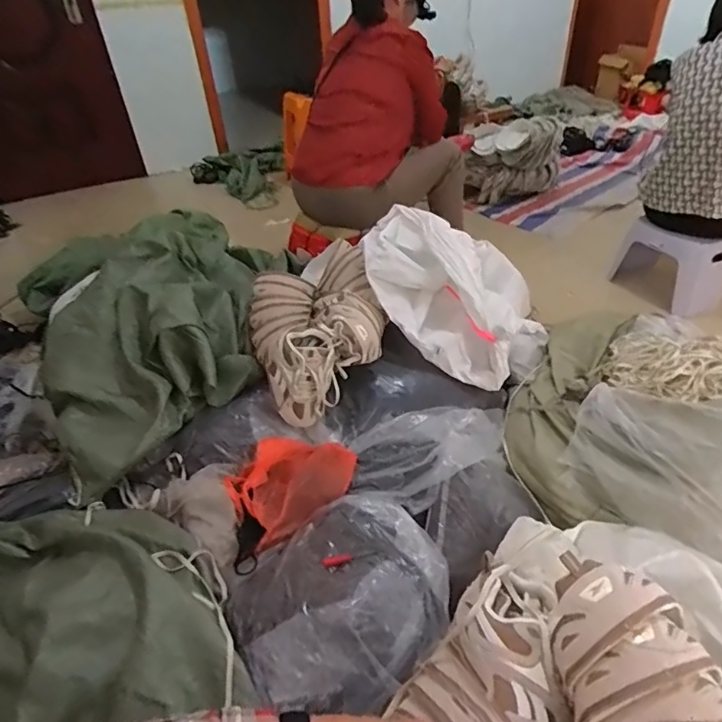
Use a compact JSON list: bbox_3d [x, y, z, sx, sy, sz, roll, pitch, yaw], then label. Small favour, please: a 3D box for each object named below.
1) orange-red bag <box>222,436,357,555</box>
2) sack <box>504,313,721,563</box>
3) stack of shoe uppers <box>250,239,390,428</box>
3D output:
[{"bbox_3d":[-0.130,0.242,1.003,0.268,0.070,0.199,-23,42,-22],"label":"orange-red bag"},{"bbox_3d":[0.696,0.147,1.089,0.689,0.240,0.645,10,40,18],"label":"sack"},{"bbox_3d":[-0.104,-0.080,1.209,0.319,0.196,0.395,-14,39,-12],"label":"stack of shoe uppers"}]

